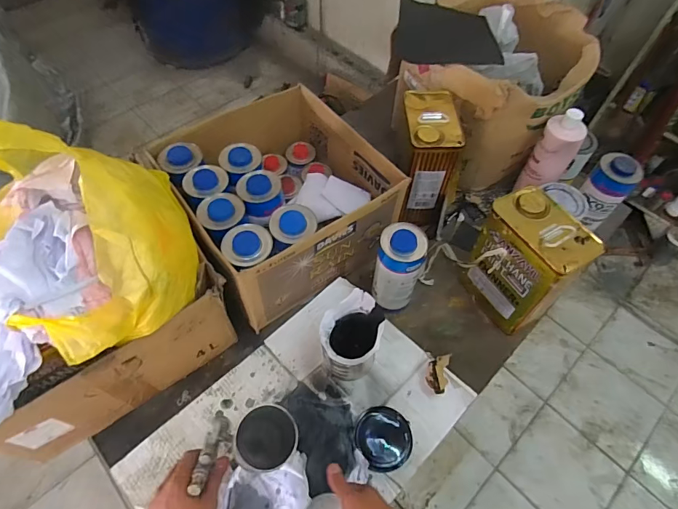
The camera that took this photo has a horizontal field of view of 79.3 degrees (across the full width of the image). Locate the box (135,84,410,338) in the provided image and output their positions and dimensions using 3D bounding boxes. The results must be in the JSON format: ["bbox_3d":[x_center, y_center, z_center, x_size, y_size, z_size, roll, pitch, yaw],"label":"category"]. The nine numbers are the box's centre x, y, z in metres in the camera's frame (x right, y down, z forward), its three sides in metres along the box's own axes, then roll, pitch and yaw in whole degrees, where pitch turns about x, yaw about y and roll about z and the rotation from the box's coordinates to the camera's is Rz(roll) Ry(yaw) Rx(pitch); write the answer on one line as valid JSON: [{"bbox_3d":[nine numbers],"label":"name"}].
[{"bbox_3d":[-0.128,-0.117,0.857,0.384,0.203,0.393,-35,65,-22],"label":"box"}]

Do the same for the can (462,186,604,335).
[{"bbox_3d":[0.335,0.016,0.763,0.105,0.237,0.166,-29,63,-19],"label":"can"}]

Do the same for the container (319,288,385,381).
[{"bbox_3d":[0.020,0.152,0.742,0.101,0.127,0.123,9,58,4],"label":"container"}]

